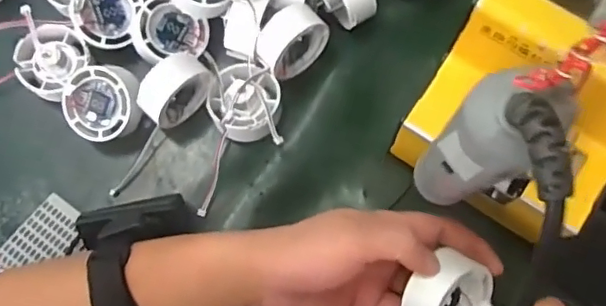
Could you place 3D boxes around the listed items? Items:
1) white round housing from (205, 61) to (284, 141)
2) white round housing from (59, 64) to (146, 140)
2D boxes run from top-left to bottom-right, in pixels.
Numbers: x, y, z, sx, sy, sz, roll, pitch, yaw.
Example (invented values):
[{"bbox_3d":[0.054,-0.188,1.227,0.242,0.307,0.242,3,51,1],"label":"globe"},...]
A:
[{"bbox_3d":[-0.043,-0.039,0.414,0.052,0.031,0.058,10,76,3],"label":"white round housing"},{"bbox_3d":[-0.147,-0.038,0.414,0.053,0.021,0.055,3,103,12],"label":"white round housing"}]

